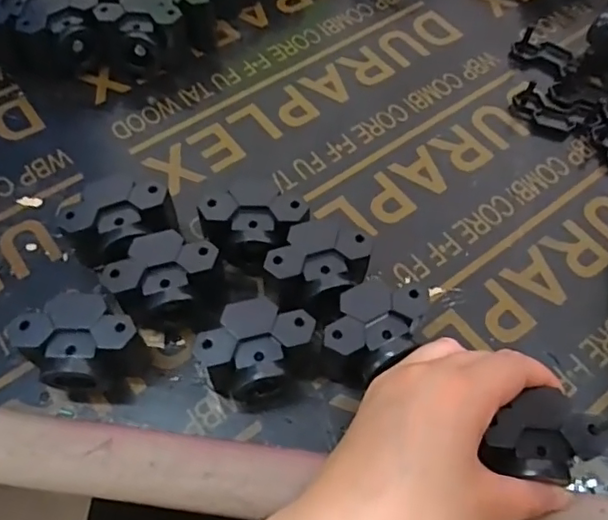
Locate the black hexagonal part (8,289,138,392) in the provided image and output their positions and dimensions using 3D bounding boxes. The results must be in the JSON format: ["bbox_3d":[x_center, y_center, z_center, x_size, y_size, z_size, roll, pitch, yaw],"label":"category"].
[{"bbox_3d":[-0.109,0.044,0.284,0.046,0.044,0.046,-40,69,-22],"label":"black hexagonal part"}]

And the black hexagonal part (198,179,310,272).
[{"bbox_3d":[-0.028,-0.015,0.320,0.052,0.042,0.046,41,66,19],"label":"black hexagonal part"}]

